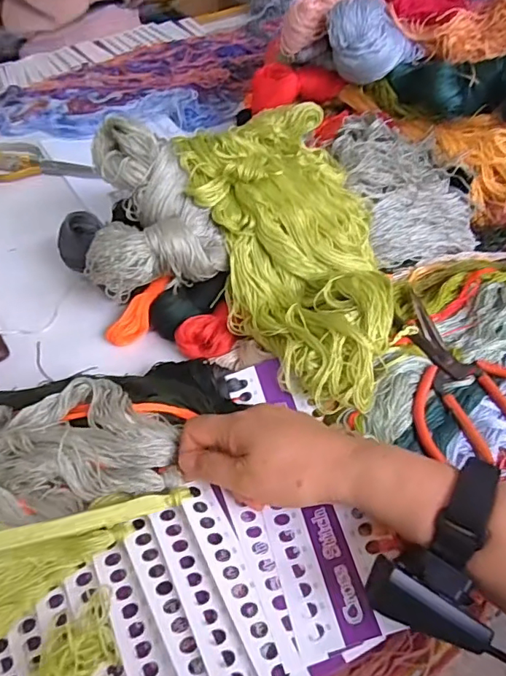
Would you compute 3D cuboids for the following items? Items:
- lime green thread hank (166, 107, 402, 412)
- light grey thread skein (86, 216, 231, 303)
[{"bbox_3d":[0.037,-0.103,0.531,0.188,0.079,0.389,-12,63,-5],"label":"lime green thread hank"},{"bbox_3d":[-0.100,-0.088,0.528,0.137,0.060,0.065,-14,50,-11],"label":"light grey thread skein"}]

